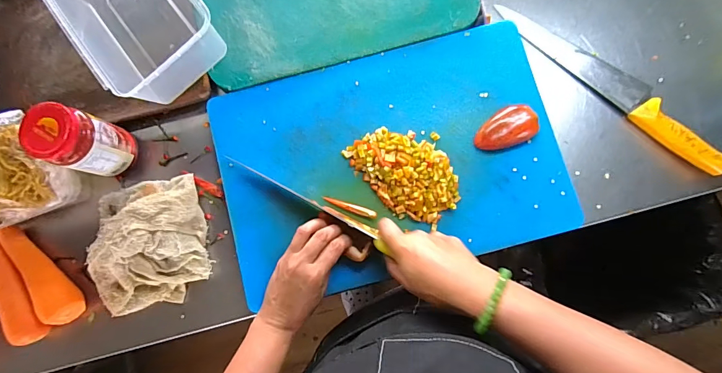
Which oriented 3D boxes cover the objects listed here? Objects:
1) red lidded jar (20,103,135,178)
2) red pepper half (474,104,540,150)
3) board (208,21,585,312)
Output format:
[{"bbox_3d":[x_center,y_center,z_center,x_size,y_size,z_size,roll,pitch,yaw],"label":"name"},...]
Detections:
[{"bbox_3d":[-0.349,-0.056,0.473,0.069,0.107,0.067,0,82,2],"label":"red lidded jar"},{"bbox_3d":[0.191,-0.078,0.492,0.079,0.033,0.051,-22,82,-1],"label":"red pepper half"},{"bbox_3d":[0.038,-0.038,0.496,0.441,0.027,0.295,-15,82,0],"label":"board"}]

